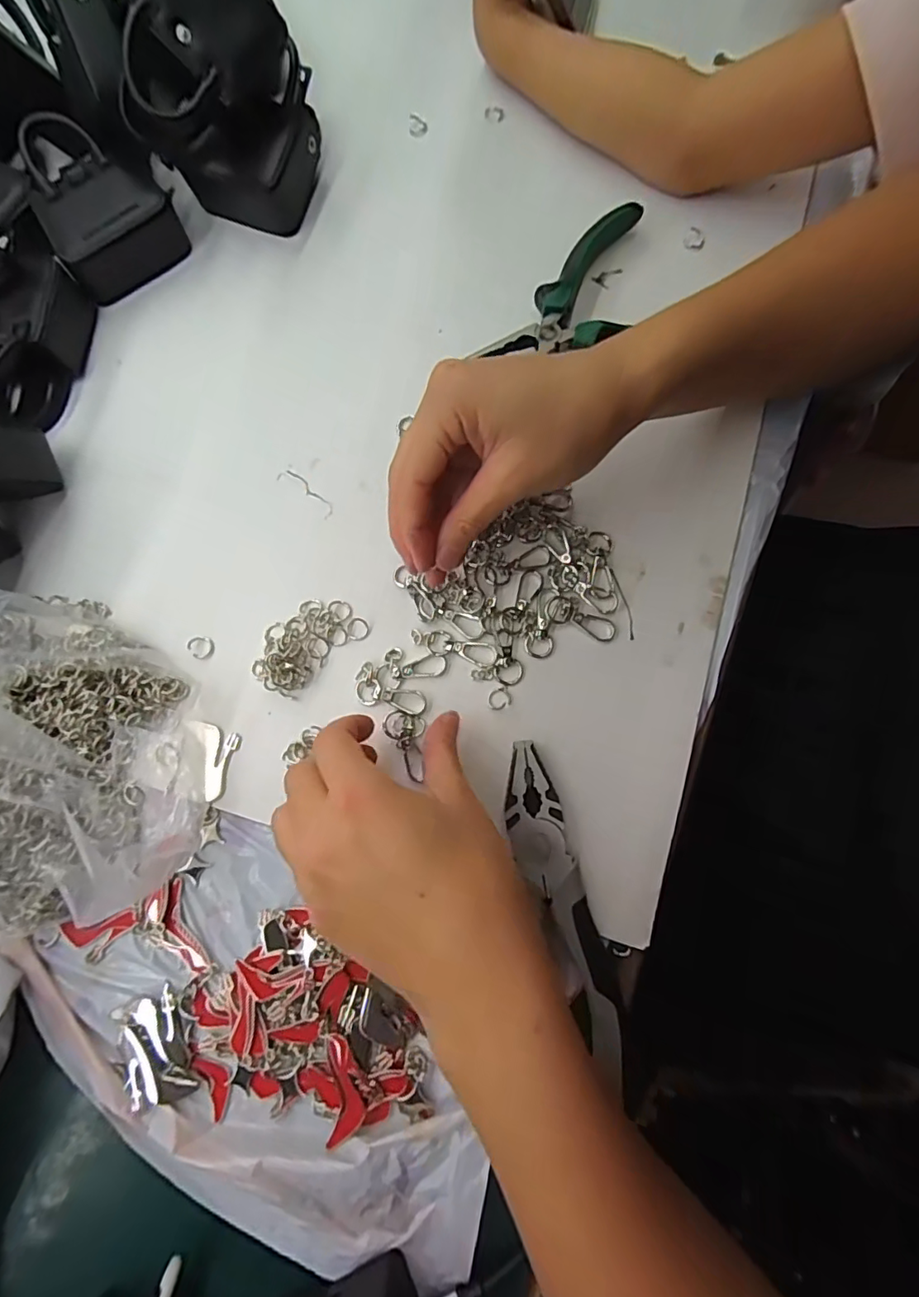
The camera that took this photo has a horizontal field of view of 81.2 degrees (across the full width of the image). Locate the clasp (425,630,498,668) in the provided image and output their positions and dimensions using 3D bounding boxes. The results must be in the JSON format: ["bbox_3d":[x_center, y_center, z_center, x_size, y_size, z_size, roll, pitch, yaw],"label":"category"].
[{"bbox_3d":[0.001,0.000,0.295,0.040,0.004,0.015,17,81,6],"label":"clasp"}]

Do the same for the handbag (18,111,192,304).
[{"bbox_3d":[-0.229,-0.287,0.345,0.074,0.042,0.093,-28,79,-2],"label":"handbag"}]

